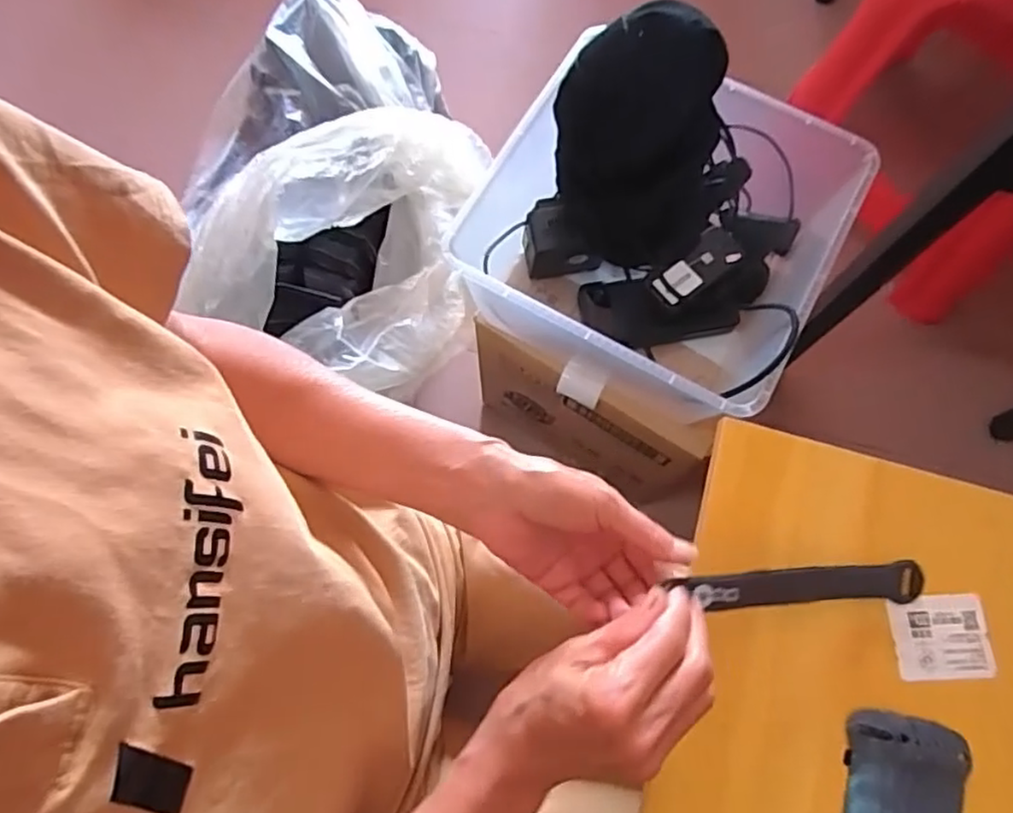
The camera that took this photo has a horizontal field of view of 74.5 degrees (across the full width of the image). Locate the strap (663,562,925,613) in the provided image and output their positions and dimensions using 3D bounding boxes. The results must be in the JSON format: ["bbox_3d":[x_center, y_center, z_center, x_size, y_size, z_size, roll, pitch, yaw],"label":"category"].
[{"bbox_3d":[0.175,0.106,0.391,0.166,0.019,0.022,3,72,-19],"label":"strap"}]

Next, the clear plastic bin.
[{"bbox_3d":[0.139,-0.156,0.651,0.302,0.158,0.297,29,75,9],"label":"clear plastic bin"}]

